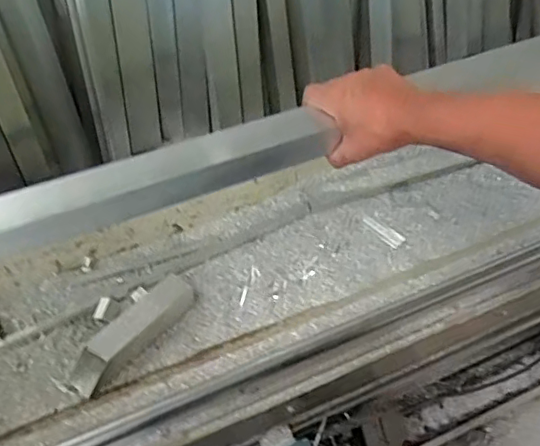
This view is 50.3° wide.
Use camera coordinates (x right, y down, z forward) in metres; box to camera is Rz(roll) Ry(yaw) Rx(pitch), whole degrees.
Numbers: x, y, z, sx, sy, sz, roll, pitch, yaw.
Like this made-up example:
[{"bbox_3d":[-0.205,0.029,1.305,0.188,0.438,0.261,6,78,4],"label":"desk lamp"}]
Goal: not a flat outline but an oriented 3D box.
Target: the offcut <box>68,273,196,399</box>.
[{"bbox_3d":[-0.228,0.174,0.931,0.070,0.057,0.226,36,59,23],"label":"offcut"}]

